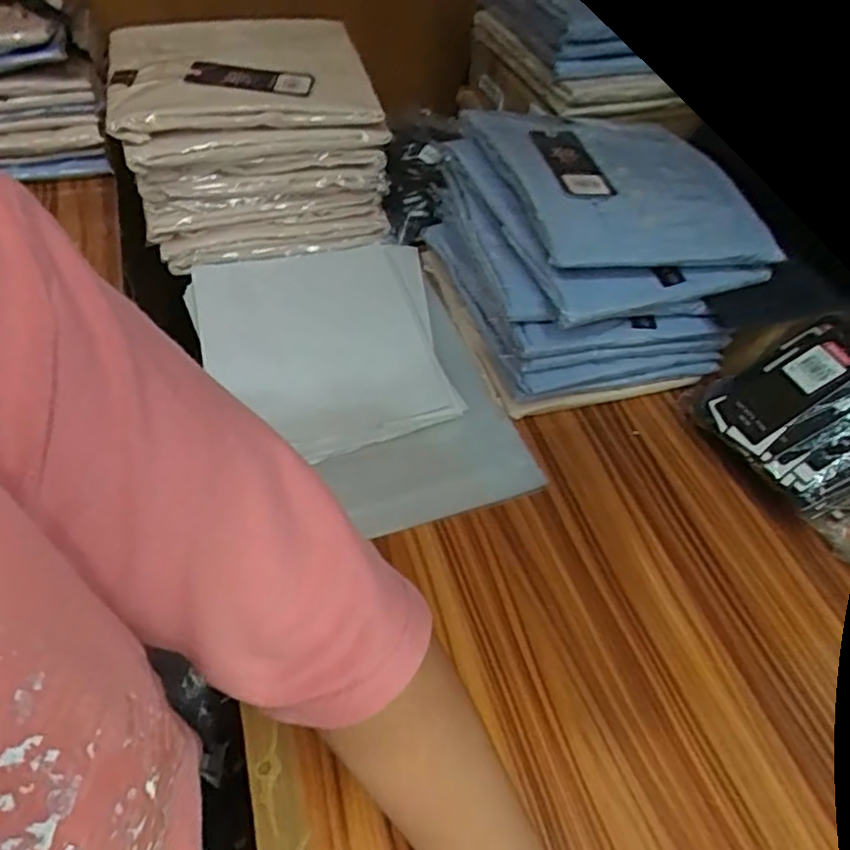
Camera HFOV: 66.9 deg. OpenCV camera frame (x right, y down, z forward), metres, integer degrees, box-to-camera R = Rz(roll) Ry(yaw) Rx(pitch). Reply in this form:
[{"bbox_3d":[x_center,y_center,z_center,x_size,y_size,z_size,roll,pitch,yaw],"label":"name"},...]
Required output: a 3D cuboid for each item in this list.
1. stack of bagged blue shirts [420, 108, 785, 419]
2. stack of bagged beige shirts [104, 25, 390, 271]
[{"bbox_3d":[0.151,-0.173,0.633,0.233,0.177,0.267,-9,51,-14],"label":"stack of bagged blue shirts"},{"bbox_3d":[-0.192,-0.322,0.713,0.257,0.161,0.215,-11,51,-14],"label":"stack of bagged beige shirts"}]

